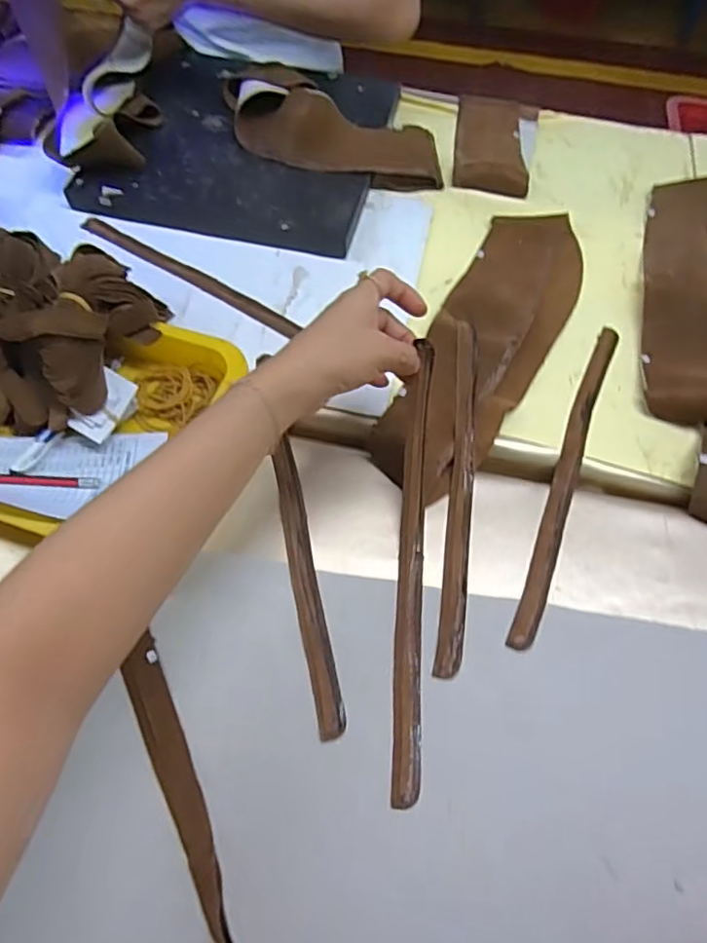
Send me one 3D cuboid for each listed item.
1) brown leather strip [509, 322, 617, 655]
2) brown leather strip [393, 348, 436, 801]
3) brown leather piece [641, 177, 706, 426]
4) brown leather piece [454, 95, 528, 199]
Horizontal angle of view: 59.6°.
[{"bbox_3d":[0.178,-0.005,0.507,0.020,0.006,0.319,20,61,11],"label":"brown leather strip"},{"bbox_3d":[0.042,0.063,0.434,0.017,0.062,0.301,4,72,2],"label":"brown leather strip"},{"bbox_3d":[0.339,-0.185,0.597,0.104,0.033,0.348,15,60,8],"label":"brown leather piece"},{"bbox_3d":[0.160,-0.391,0.721,0.078,0.020,0.191,6,59,3],"label":"brown leather piece"}]

